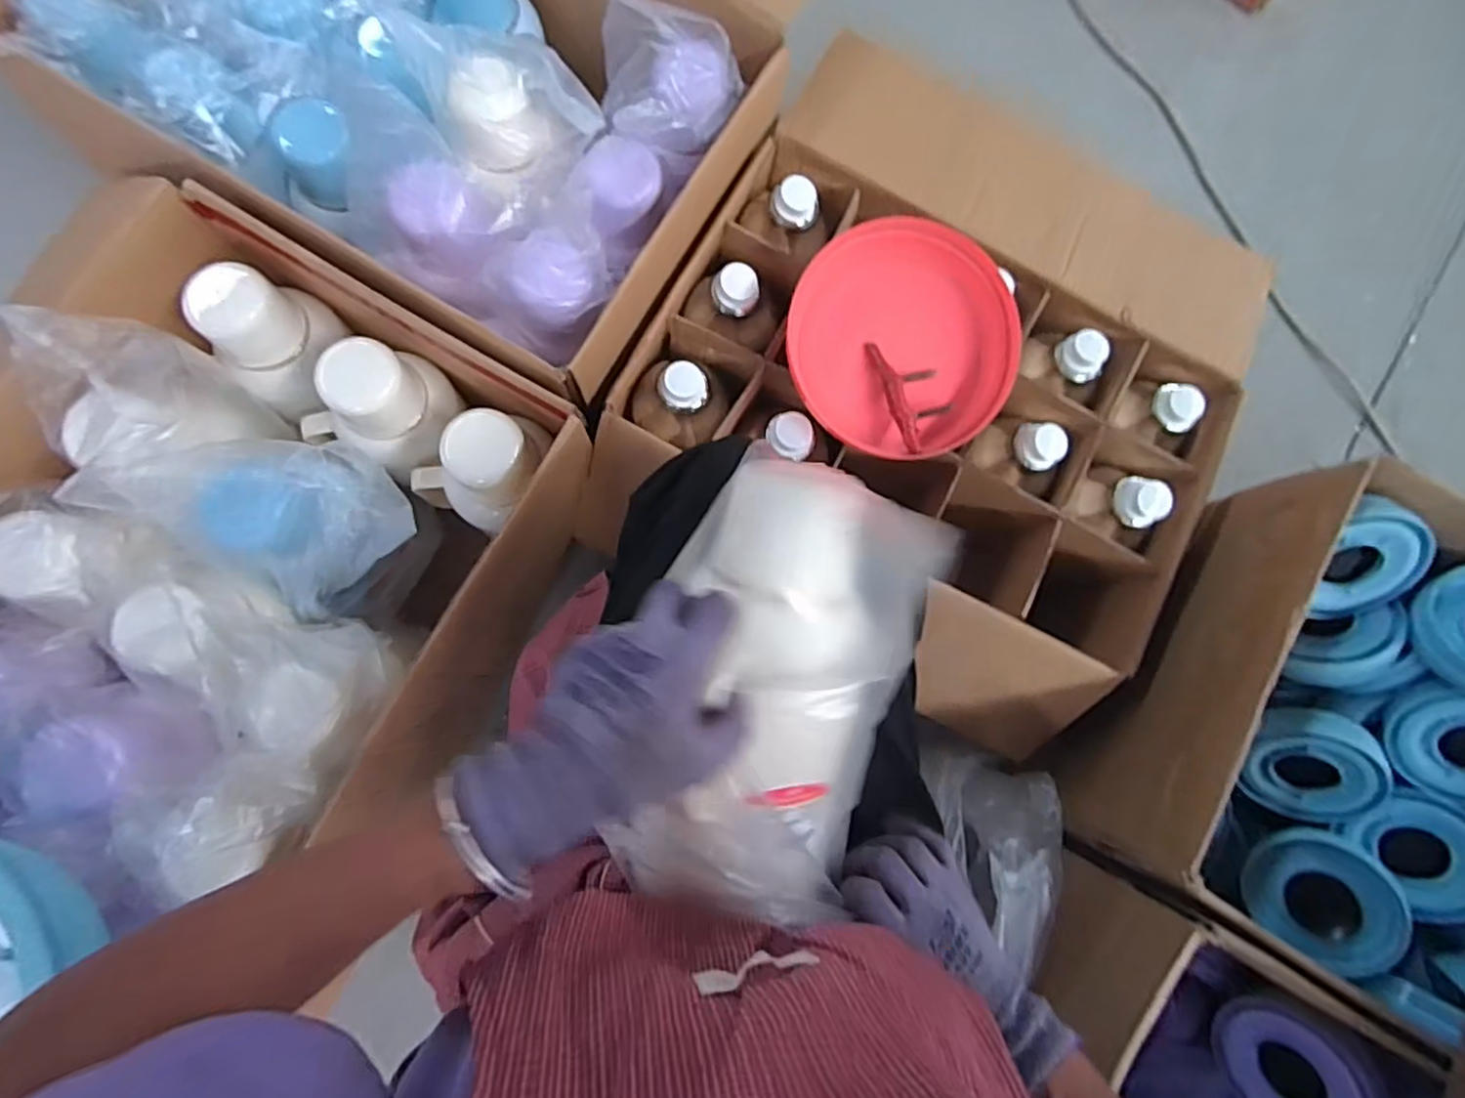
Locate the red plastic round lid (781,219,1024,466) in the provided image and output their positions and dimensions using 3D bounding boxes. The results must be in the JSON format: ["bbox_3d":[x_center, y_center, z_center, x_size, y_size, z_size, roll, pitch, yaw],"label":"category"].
[{"bbox_3d":[0.172,-0.208,0.675,0.222,0.046,0.219,0,99,-1],"label":"red plastic round lid"}]

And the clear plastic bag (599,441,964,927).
[{"bbox_3d":[0.029,0.088,0.391,0.148,0.075,0.271,11,95,-3],"label":"clear plastic bag"}]

